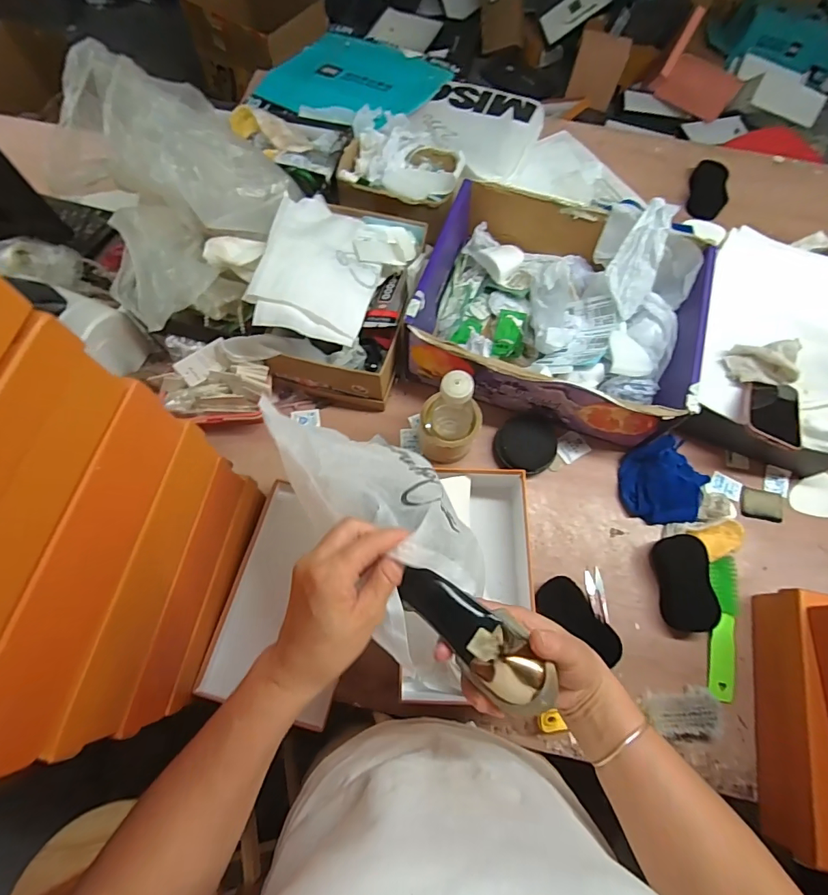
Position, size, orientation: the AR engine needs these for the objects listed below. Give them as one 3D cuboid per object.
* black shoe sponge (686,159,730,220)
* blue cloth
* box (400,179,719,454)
[{"bbox_3d":[0.599,-0.523,0.927,0.070,0.038,0.128,16,70,4],"label":"black shoe sponge"},{"bbox_3d":[0.380,0.052,0.691,0.127,0.053,0.126,-27,73,-11],"label":"blue cloth"},{"bbox_3d":[0.221,-0.217,0.721,0.403,0.132,0.330,15,70,4],"label":"box"}]

